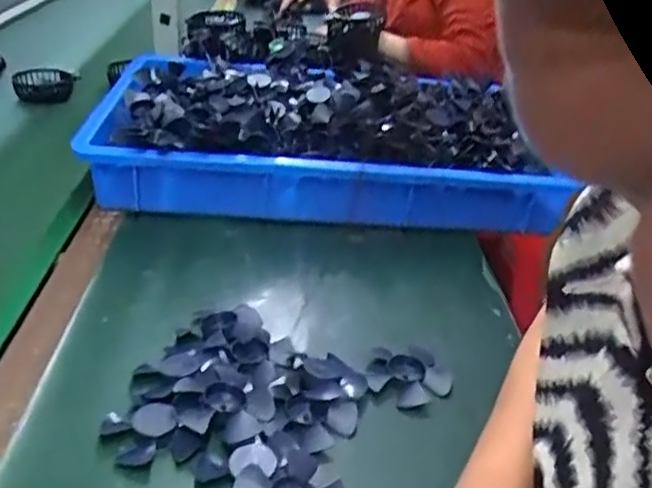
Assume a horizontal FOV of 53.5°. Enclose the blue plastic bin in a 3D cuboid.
[{"bbox_3d":[0.005,-0.150,0.856,0.548,0.113,0.364,2,30,-3],"label":"blue plastic bin"}]

